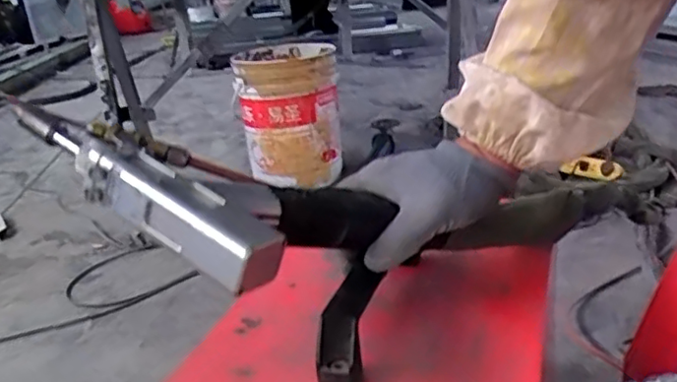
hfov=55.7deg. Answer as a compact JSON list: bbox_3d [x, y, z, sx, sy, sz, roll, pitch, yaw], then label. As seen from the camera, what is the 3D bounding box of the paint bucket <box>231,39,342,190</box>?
[{"bbox_3d":[-0.138,-0.234,1.815,0.263,0.335,0.287,-6,20,-2],"label":"paint bucket"}]

